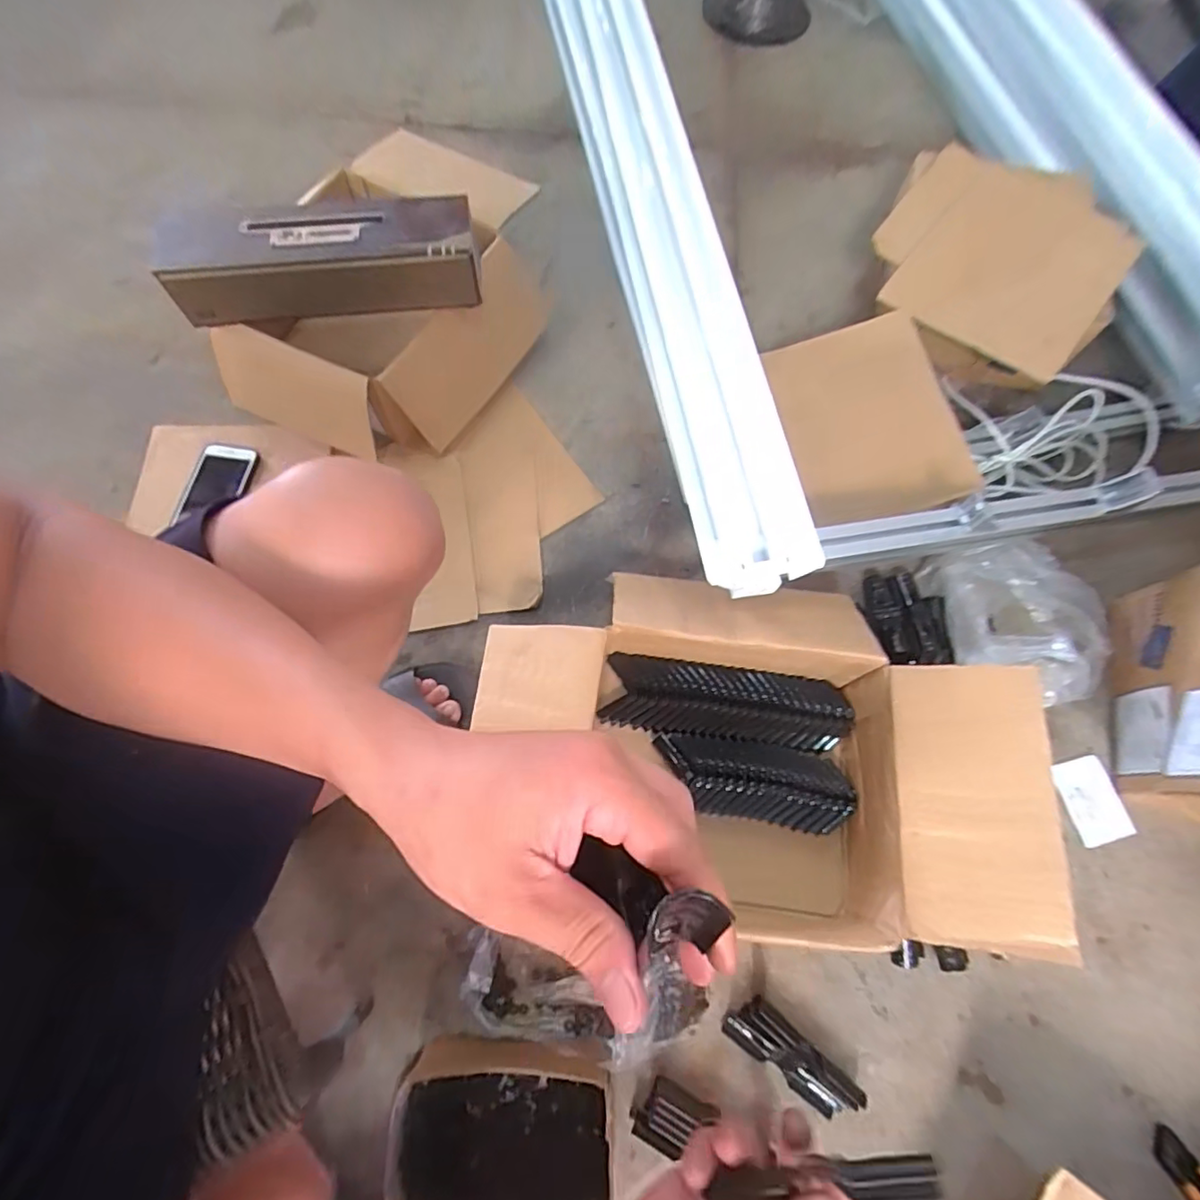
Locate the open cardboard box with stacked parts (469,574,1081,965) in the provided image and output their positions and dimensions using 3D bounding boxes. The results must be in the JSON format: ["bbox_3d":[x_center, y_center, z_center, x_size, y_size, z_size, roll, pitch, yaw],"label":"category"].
[{"bbox_3d":[0.150,0.156,0.647,0.546,0.190,0.369,6,68,0],"label":"open cardboard box with stacked parts"}]

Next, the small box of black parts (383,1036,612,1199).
[{"bbox_3d":[-0.092,0.499,0.538,0.195,0.092,0.136,-4,69,-3],"label":"small box of black parts"}]

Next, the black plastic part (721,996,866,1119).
[{"bbox_3d":[0.195,0.468,0.594,0.135,0.036,0.045,34,71,11],"label":"black plastic part"}]

